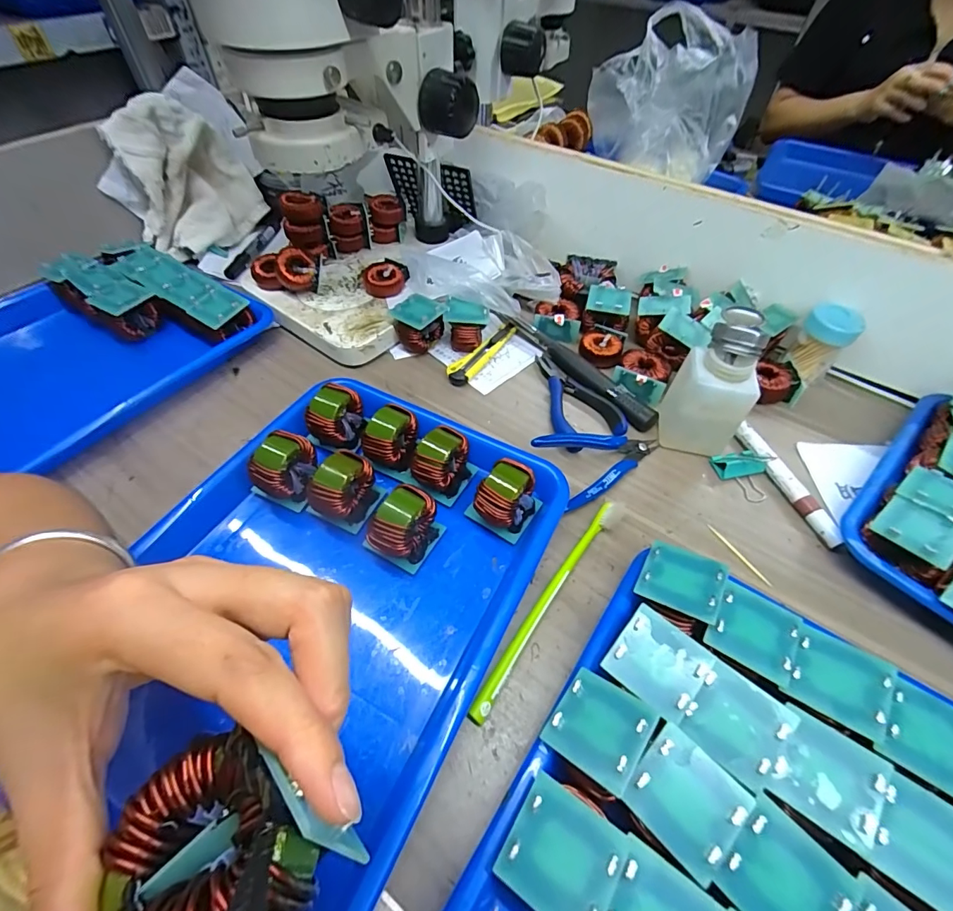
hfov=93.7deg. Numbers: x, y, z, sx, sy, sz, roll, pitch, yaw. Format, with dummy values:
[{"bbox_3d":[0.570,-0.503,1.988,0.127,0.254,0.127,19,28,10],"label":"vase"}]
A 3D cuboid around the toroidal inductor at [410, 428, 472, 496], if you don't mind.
[{"bbox_3d":[-0.028,0.005,0.357,0.041,0.039,0.044,17,55,9],"label":"toroidal inductor"}]

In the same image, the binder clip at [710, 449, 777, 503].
[{"bbox_3d":[0.237,0.012,0.384,0.044,0.023,0.048,-17,57,-14],"label":"binder clip"}]

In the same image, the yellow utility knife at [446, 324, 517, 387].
[{"bbox_3d":[0.009,-0.111,0.473,0.022,0.012,0.109,32,59,19],"label":"yellow utility knife"}]

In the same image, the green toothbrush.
[{"bbox_3d":[0.055,0.099,0.314,0.016,0.011,0.188,33,59,19],"label":"green toothbrush"}]

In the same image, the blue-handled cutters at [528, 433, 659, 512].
[{"bbox_3d":[0.111,-0.001,0.386,0.113,0.029,0.061,-21,58,-17],"label":"blue-handled cutters"}]

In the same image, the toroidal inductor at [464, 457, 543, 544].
[{"bbox_3d":[0.022,0.032,0.337,0.043,0.049,0.040,29,58,17],"label":"toroidal inductor"}]

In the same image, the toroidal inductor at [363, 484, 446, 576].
[{"bbox_3d":[-0.052,0.051,0.323,0.043,0.045,0.047,31,59,18],"label":"toroidal inductor"}]

